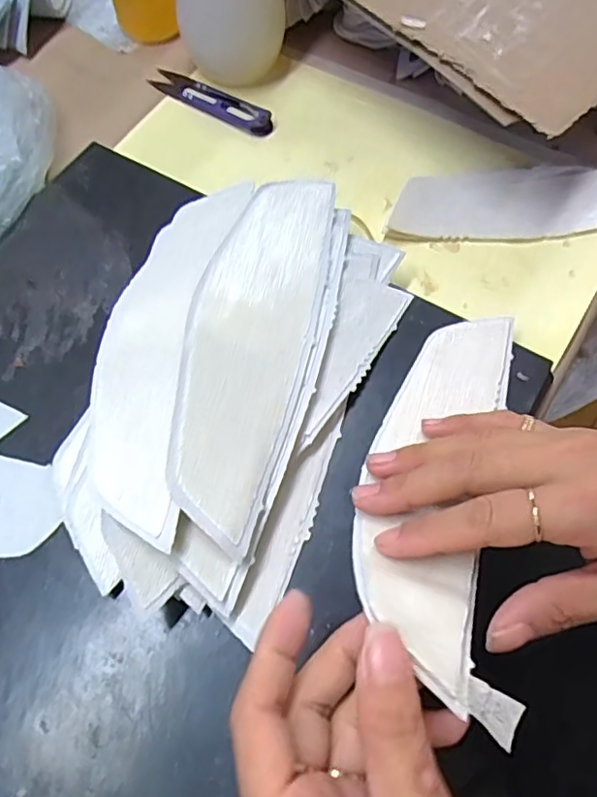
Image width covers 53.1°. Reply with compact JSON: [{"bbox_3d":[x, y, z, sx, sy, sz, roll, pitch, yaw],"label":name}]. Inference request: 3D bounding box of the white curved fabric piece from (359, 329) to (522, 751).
[{"bbox_3d":[0.063,0.033,0.258,0.063,0.030,0.189,12,53,8],"label":"white curved fabric piece"}]

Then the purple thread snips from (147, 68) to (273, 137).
[{"bbox_3d":[-0.062,-0.208,0.417,0.101,0.011,0.020,30,70,14],"label":"purple thread snips"}]

